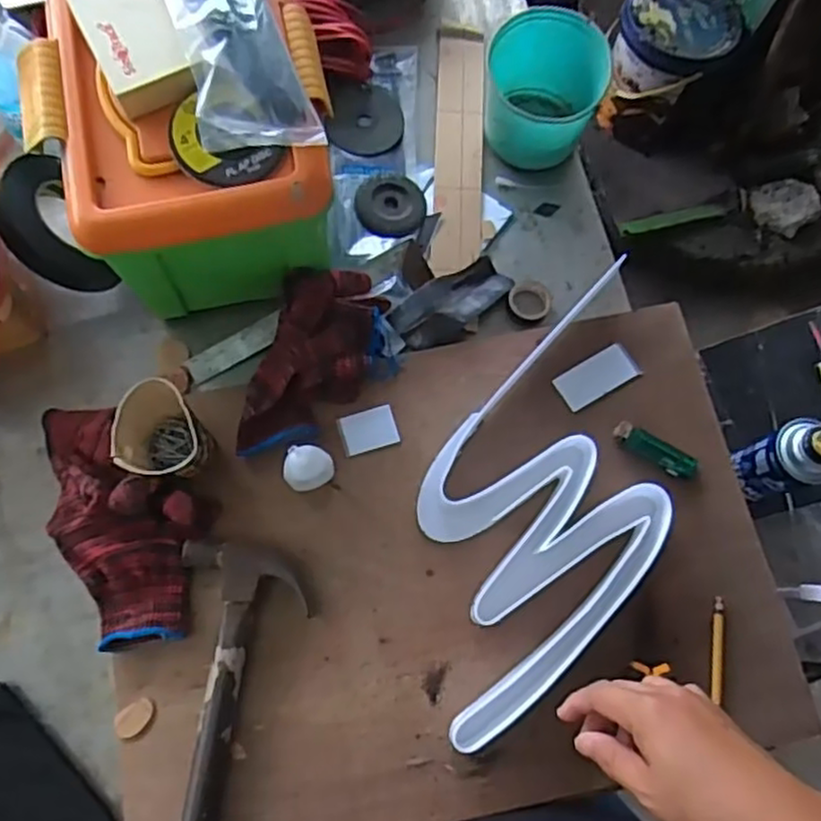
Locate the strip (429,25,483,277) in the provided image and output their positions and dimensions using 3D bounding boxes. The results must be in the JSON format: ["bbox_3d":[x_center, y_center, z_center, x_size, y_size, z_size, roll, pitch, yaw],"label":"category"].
[{"bbox_3d":[0.055,-0.293,0.795,0.052,0.010,0.321,2,74,0],"label":"strip"}]

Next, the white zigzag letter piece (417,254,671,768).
[{"bbox_3d":[0.133,0.075,0.655,0.205,0.042,0.414,41,78,9],"label":"white zigzag letter piece"}]

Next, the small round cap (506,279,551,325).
[{"bbox_3d":[0.123,-0.113,0.744,0.043,0.018,0.050,37,77,8],"label":"small round cap"}]

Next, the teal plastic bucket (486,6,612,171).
[{"bbox_3d":[0.143,-0.334,0.754,0.109,0.103,0.118,0,75,-2],"label":"teal plastic bucket"}]

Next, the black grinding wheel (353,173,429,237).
[{"bbox_3d":[-0.021,-0.221,0.772,0.074,0.008,0.076,0,75,-2],"label":"black grinding wheel"}]

